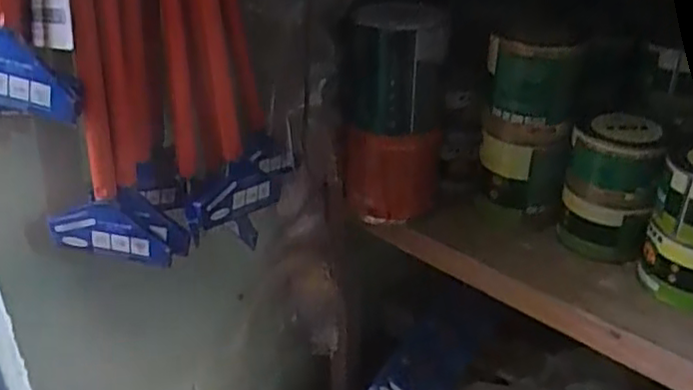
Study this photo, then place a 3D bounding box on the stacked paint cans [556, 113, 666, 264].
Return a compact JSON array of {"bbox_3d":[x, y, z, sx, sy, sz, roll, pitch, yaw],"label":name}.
[{"bbox_3d":[0.284,-0.004,0.717,0.086,0.142,0.088,8,30,15],"label":"stacked paint cans"}]

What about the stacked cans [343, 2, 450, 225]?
[{"bbox_3d":[0.054,-0.084,0.751,0.114,0.235,0.095,1,29,2],"label":"stacked cans"}]

